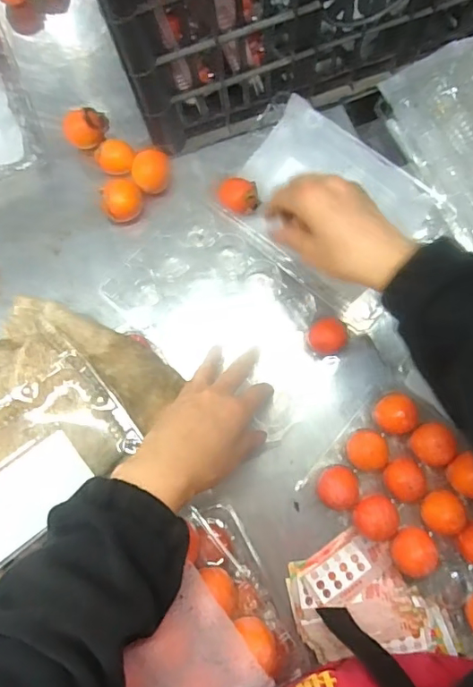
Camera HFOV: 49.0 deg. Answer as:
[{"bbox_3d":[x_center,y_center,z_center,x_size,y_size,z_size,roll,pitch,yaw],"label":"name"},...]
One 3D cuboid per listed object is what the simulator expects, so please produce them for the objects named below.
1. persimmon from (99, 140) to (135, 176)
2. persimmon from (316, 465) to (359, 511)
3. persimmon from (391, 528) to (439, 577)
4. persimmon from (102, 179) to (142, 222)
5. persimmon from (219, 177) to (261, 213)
[{"bbox_3d":[-0.133,-0.207,0.586,0.037,0.035,0.033,-15,80,-2],"label":"persimmon"},{"bbox_3d":[0.097,0.142,0.512,0.042,0.050,0.042,-5,80,0],"label":"persimmon"},{"bbox_3d":[0.164,0.196,0.493,0.038,0.043,0.039,7,80,2],"label":"persimmon"},{"bbox_3d":[-0.126,-0.158,0.576,0.042,0.032,0.040,0,80,0],"label":"persimmon"},{"bbox_3d":[0.003,-0.157,0.564,0.041,0.038,0.039,-10,80,-1],"label":"persimmon"}]

